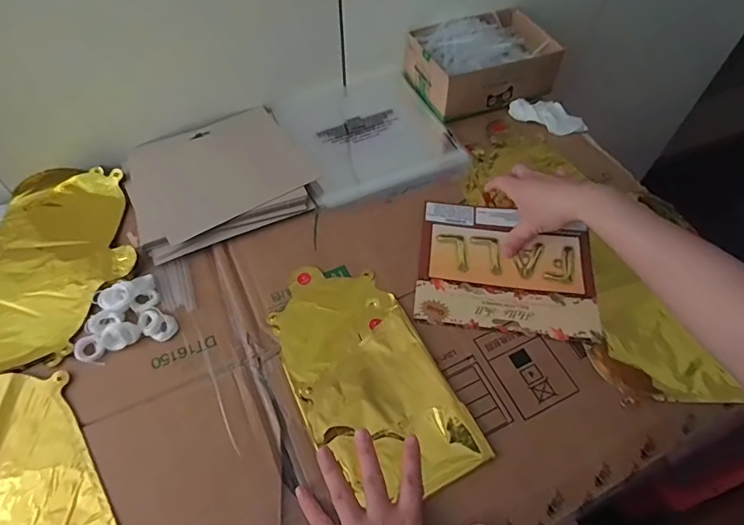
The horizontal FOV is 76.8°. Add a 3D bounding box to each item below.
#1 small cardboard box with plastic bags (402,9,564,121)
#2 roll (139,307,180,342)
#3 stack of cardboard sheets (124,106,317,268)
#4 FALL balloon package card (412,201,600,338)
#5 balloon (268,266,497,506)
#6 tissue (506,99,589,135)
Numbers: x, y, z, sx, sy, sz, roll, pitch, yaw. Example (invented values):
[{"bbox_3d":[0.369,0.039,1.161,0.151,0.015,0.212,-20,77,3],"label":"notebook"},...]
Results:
[{"bbox_3d":[0.161,-0.292,0.681,0.196,0.074,0.134,-19,59,-12],"label":"small cardboard box with plastic bags"},{"bbox_3d":[-0.219,0.063,0.479,0.039,0.009,0.027,21,59,13],"label":"roll"},{"bbox_3d":[-0.187,-0.110,0.580,0.209,0.027,0.184,-22,60,-14],"label":"stack of cardboard sheets"},{"bbox_3d":[0.151,0.004,0.529,0.190,0.011,0.153,7,57,4],"label":"FALL balloon package card"},{"bbox_3d":[-0.010,0.106,0.465,0.135,0.011,0.250,-25,61,-16],"label":"balloon"},{"bbox_3d":[0.242,-0.203,0.644,0.103,0.022,0.043,15,58,9],"label":"tissue"}]

